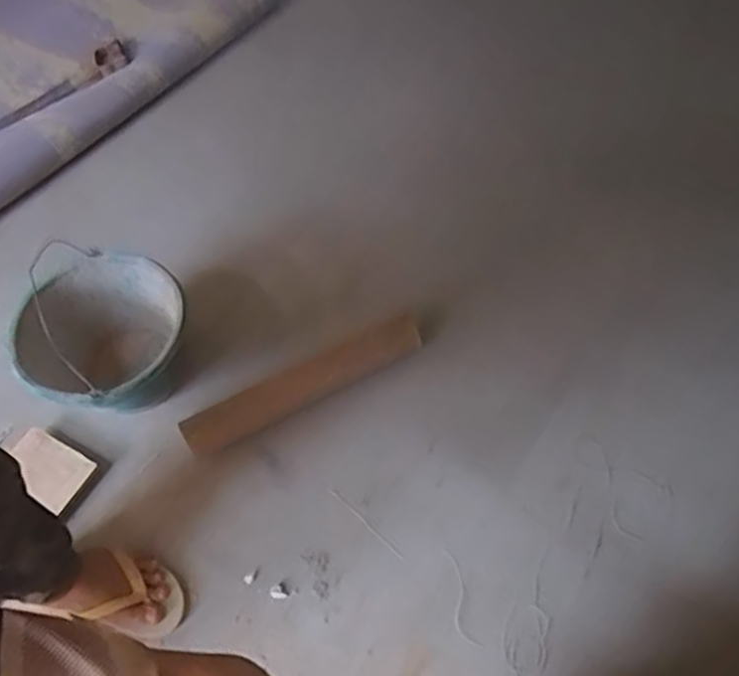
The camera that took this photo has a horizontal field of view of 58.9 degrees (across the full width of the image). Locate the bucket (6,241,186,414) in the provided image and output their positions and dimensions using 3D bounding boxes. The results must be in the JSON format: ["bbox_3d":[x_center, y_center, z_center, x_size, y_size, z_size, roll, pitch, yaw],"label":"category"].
[{"bbox_3d":[-0.428,0.021,1.105,0.248,0.184,0.260,0,59,0],"label":"bucket"}]

